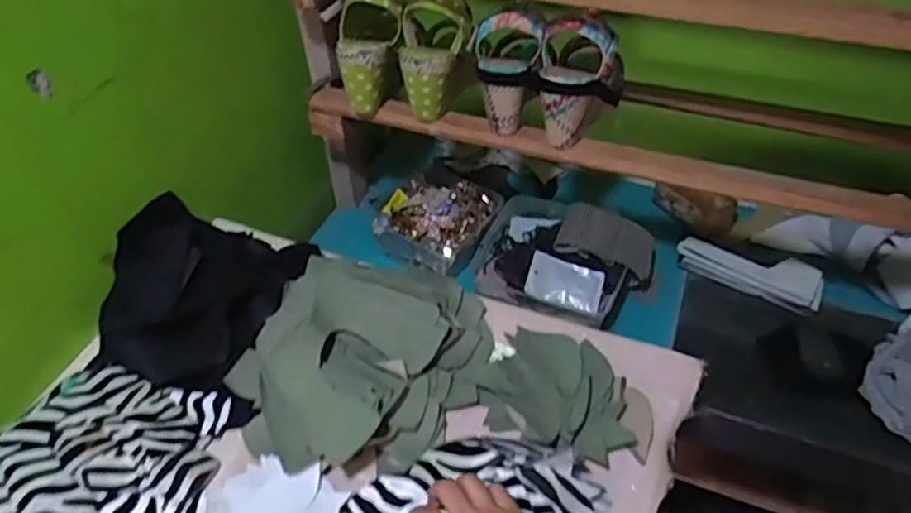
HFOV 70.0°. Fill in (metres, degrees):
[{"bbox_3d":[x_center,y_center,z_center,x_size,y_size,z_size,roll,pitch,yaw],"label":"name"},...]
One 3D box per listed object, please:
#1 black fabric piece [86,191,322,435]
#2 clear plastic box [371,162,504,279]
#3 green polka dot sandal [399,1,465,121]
[{"bbox_3d":[-0.281,0.035,0.700,0.202,0.062,0.231,8,45,8],"label":"black fabric piece"},{"bbox_3d":[-0.028,-0.058,0.981,0.160,0.059,0.164,24,49,23],"label":"clear plastic box"},{"bbox_3d":[-0.026,-0.237,0.781,0.079,0.122,0.082,1,44,1],"label":"green polka dot sandal"}]

